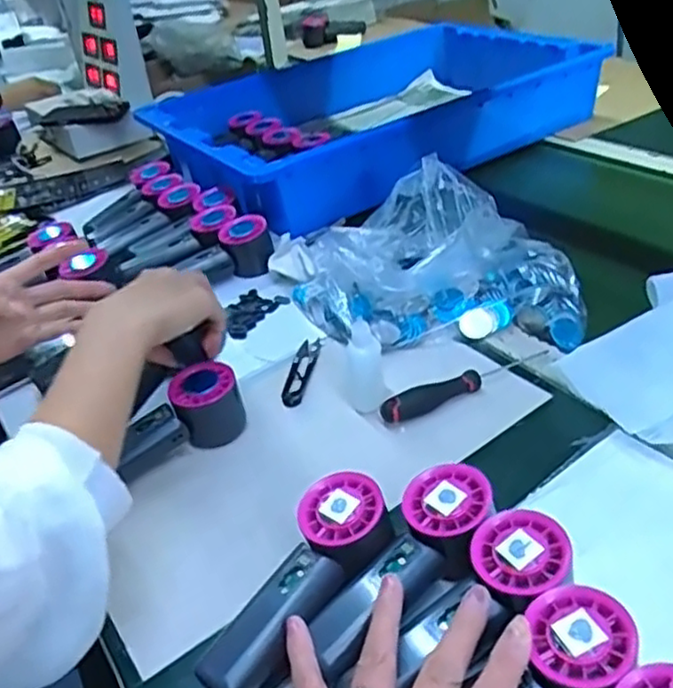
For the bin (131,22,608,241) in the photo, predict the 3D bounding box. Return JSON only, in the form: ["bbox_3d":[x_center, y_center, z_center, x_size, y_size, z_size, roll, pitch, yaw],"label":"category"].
[{"bbox_3d":[0.046,-0.369,1.118,0.632,0.113,0.449,-26,39,-27],"label":"bin"}]

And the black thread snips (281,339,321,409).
[{"bbox_3d":[-0.033,0.024,0.661,0.021,0.006,0.096,2,35,12],"label":"black thread snips"}]

